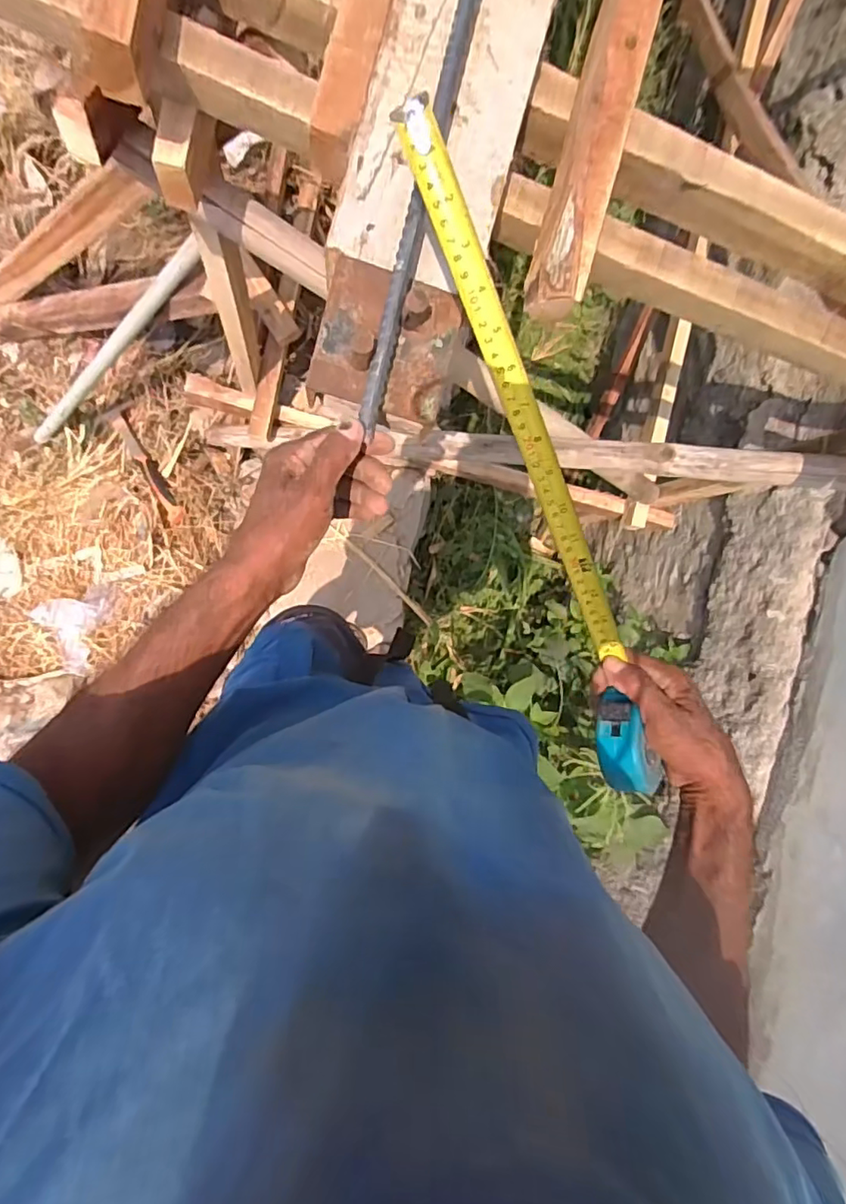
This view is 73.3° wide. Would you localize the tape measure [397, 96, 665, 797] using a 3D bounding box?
[{"bbox_3d":[0.089,-0.067,0.400,0.053,0.052,0.478,-25,109,-4],"label":"tape measure"}]

